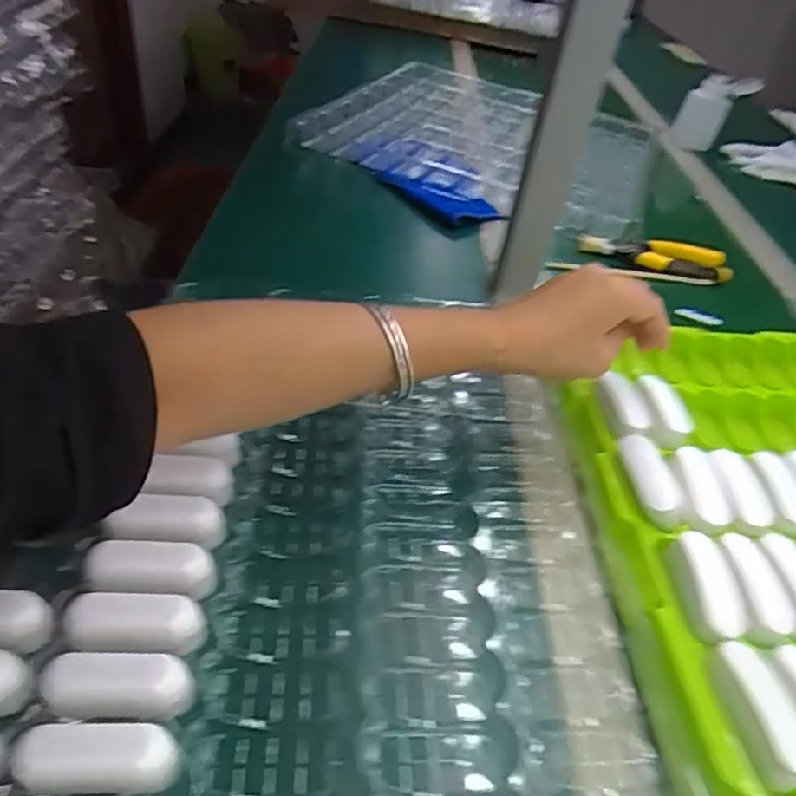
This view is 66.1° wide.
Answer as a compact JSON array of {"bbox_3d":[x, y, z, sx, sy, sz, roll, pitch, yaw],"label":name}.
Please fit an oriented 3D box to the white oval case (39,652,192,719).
[{"bbox_3d":[-0.130,0.138,0.286,0.066,0.025,0.027,2,42,-5],"label":"white oval case"}]

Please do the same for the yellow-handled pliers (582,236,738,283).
[{"bbox_3d":[0.299,-0.170,0.716,0.168,0.017,0.051,16,41,7],"label":"yellow-handled pliers"}]

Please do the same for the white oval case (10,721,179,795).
[{"bbox_3d":[-0.128,0.157,0.263,0.062,0.029,0.027,-1,43,-8],"label":"white oval case"}]

